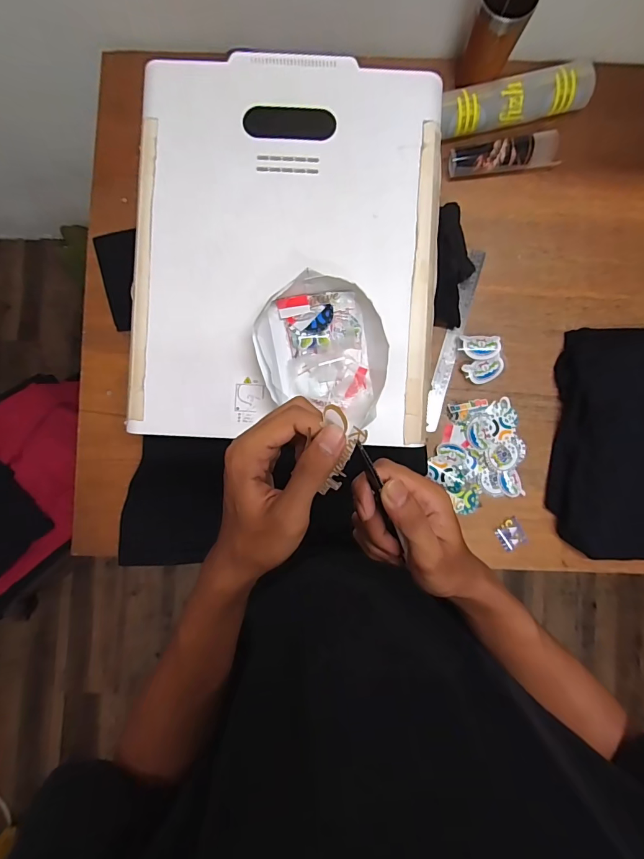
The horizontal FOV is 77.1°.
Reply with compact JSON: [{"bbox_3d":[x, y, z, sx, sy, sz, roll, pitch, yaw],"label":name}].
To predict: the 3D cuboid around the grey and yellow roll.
[{"bbox_3d":[0.319,-0.544,0.669,0.245,0.054,0.065,-11,87,-1],"label":"grey and yellow roll"}]

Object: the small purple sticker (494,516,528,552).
[{"bbox_3d":[0.324,0.180,0.692,0.043,0.005,0.049,-31,88,-2],"label":"small purple sticker"}]

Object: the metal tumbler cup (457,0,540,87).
[{"bbox_3d":[0.266,-0.609,0.628,0.075,0.140,0.065,19,87,1],"label":"metal tumbler cup"}]

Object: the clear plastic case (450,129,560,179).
[{"bbox_3d":[0.304,-0.458,0.678,0.180,0.050,0.052,-3,87,0],"label":"clear plastic case"}]

